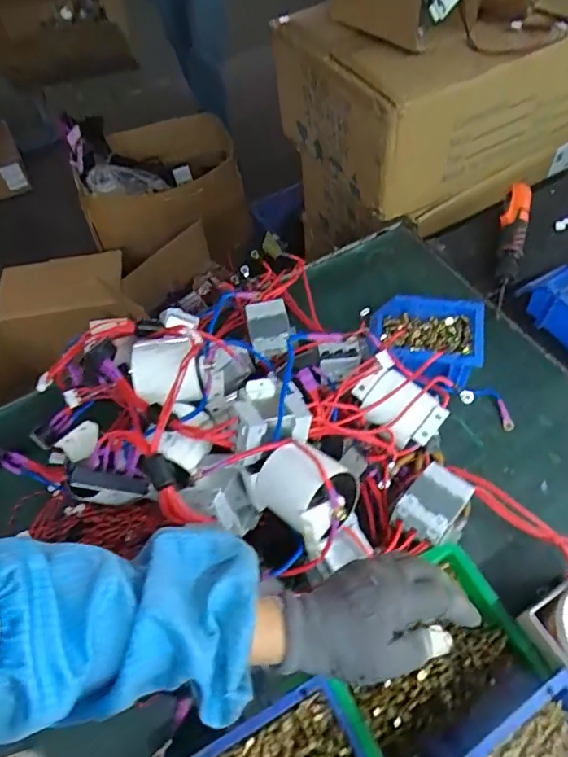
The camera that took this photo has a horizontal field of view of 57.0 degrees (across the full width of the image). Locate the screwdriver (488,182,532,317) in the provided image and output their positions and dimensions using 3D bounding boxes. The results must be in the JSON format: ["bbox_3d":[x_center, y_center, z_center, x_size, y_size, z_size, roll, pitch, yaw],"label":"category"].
[{"bbox_3d":[0.375,-0.225,0.863,0.044,0.038,0.317,14,58,14],"label":"screwdriver"}]

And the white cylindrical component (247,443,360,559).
[{"bbox_3d":[0.022,0.115,0.547,0.082,0.082,0.106,-40,62,-20],"label":"white cylindrical component"}]

